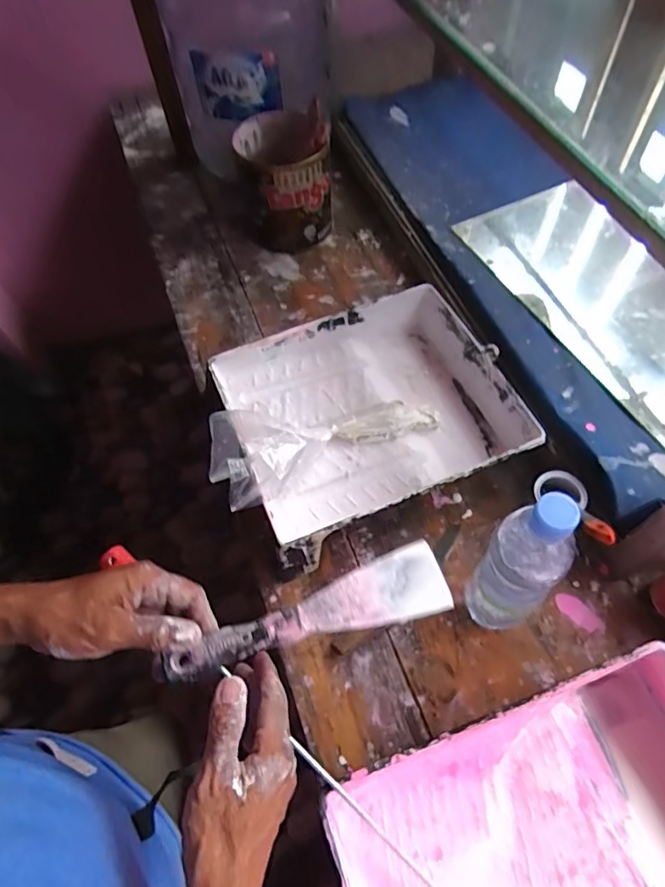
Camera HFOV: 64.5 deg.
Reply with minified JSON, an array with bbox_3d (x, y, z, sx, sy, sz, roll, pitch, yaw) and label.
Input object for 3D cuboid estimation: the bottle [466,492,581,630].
[{"bbox_3d":[0.172,0.124,0.498,0.064,0.245,0.055,26,64,17],"label":"bottle"}]

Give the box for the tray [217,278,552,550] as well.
[{"bbox_3d":[0.045,-0.046,0.700,0.349,0.076,0.303,-22,61,-10],"label":"tray"}]

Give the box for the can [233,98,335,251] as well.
[{"bbox_3d":[-0.079,-0.442,0.885,0.141,0.164,0.162,-15,60,-5],"label":"can"}]

